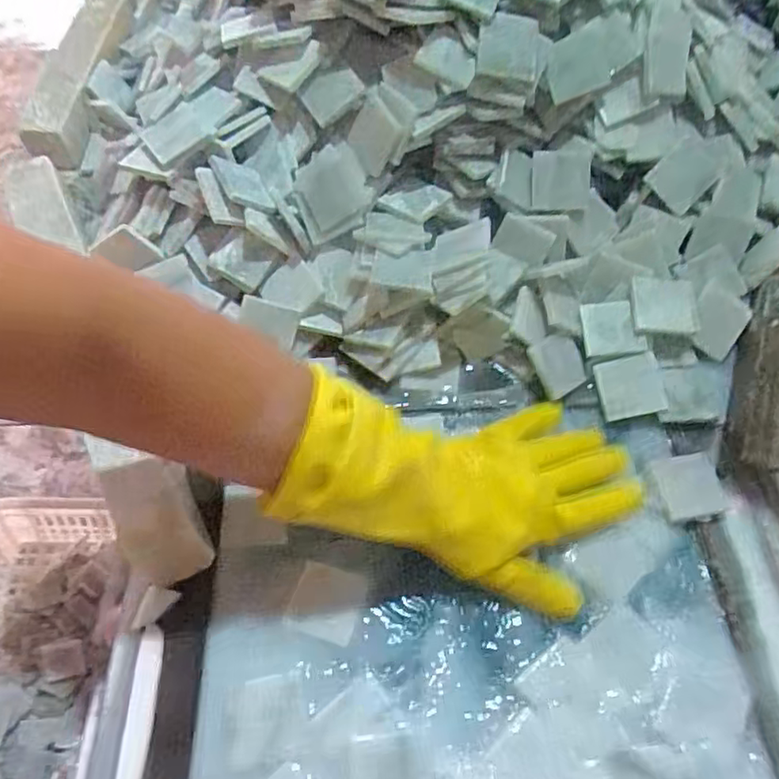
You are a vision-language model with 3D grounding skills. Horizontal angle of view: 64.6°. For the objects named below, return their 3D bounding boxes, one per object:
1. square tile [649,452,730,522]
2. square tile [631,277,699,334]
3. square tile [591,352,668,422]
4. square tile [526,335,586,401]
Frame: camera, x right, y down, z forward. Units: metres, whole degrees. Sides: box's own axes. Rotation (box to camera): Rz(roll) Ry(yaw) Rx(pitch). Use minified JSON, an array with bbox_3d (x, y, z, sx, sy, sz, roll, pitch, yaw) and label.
[{"bbox_3d":[0.233,0.075,0.478,0.047,0.007,0.049,-11,67,1],"label":"square tile"},{"bbox_3d":[0.229,-0.071,0.516,0.058,0.006,0.049,2,74,-13],"label":"square tile"},{"bbox_3d":[0.202,-0.002,0.518,0.049,0.004,0.050,-15,89,15],"label":"square tile"},{"bbox_3d":[0.144,-0.021,0.529,0.040,0.005,0.049,-24,94,-7],"label":"square tile"}]

